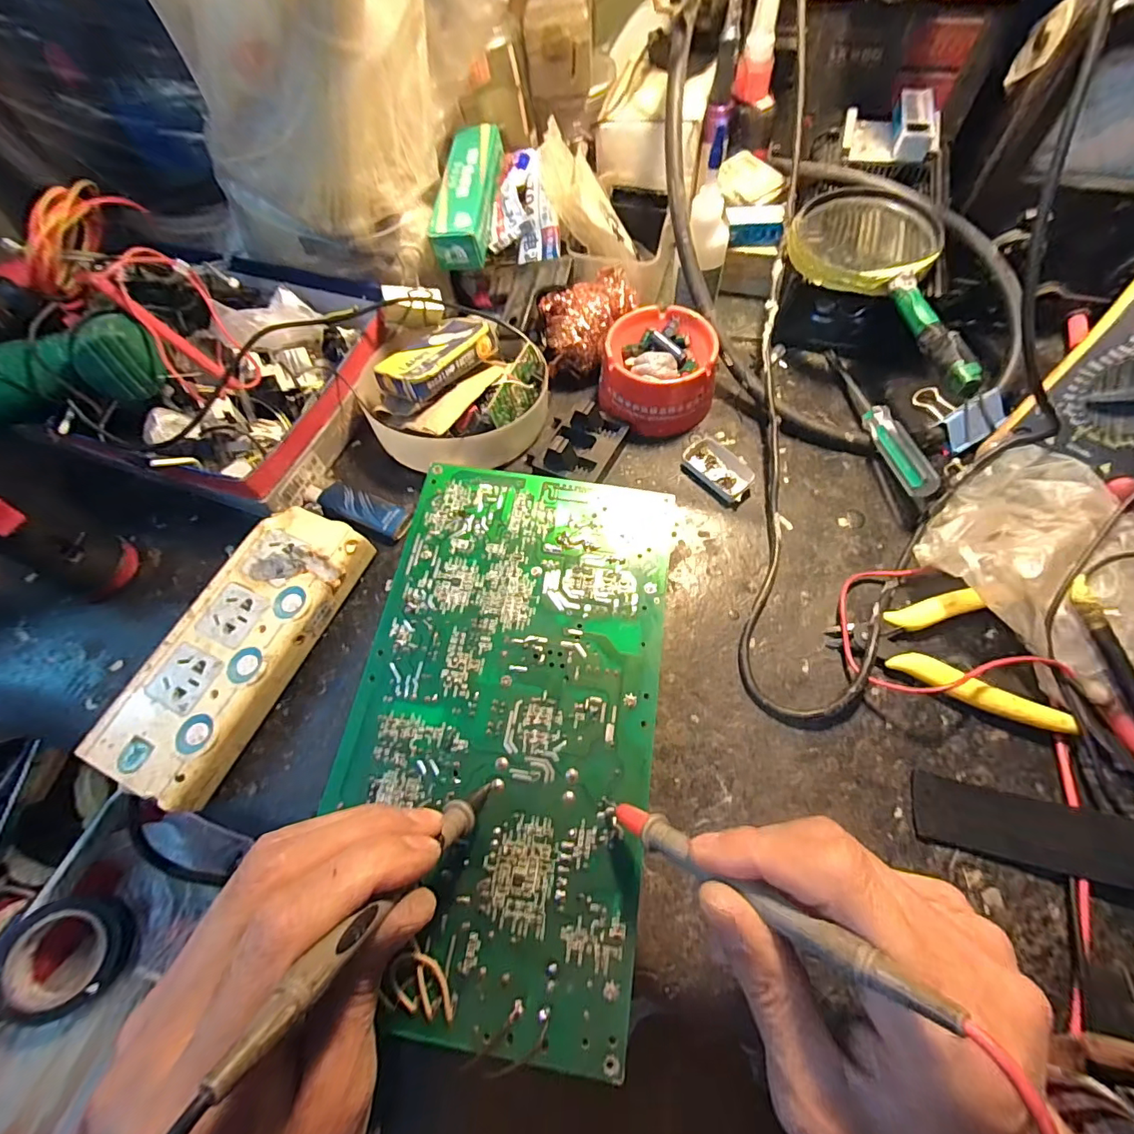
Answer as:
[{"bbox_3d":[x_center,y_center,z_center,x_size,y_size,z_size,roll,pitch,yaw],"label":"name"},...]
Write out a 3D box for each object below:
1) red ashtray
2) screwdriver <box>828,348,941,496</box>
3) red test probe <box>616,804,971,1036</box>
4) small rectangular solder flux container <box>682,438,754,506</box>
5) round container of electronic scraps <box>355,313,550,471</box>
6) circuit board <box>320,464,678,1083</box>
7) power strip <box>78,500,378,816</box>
[{"bbox_3d":[0.068,-0.144,0.367,0.080,0.042,0.083,-1,65,3],"label":"red ashtray"},{"bbox_3d":[0.215,-0.108,0.351,0.018,0.016,0.150,-5,53,1],"label":"screwdriver"},{"bbox_3d":[0.058,0.108,0.169,0.008,0.121,0.011,40,68,-24],"label":"red test probe"},{"bbox_3d":[0.107,-0.068,0.350,0.033,0.007,0.055,-40,69,-14],"label":"small rectangular solder flux container"},{"bbox_3d":[-0.091,-0.135,0.366,0.136,0.053,0.118,40,74,19],"label":"round container of electronic scraps"},{"bbox_3d":[-0.032,0.070,0.259,0.156,0.010,0.273,8,66,7],"label":"circuit board"},{"bbox_3d":[-0.193,0.045,0.298,0.066,0.031,0.170,23,69,13],"label":"power strip"}]

